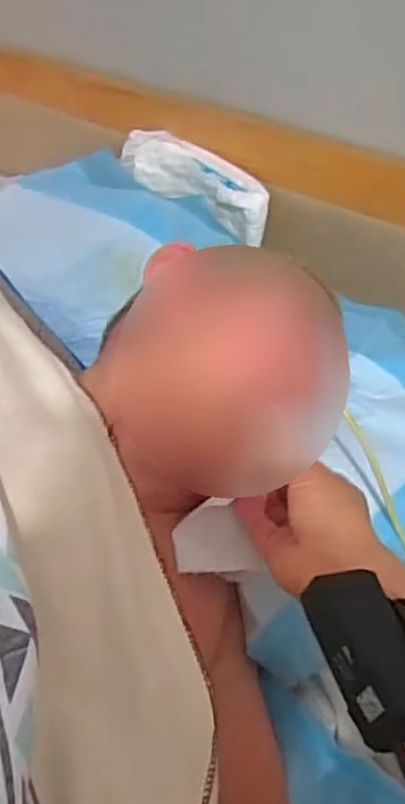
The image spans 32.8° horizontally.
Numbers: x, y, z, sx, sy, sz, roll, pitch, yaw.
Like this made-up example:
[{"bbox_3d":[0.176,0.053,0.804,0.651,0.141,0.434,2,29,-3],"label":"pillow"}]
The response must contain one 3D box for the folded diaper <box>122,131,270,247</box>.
[{"bbox_3d":[-0.012,-0.265,0.838,0.053,0.069,0.232,-33,52,-32],"label":"folded diaper"}]

